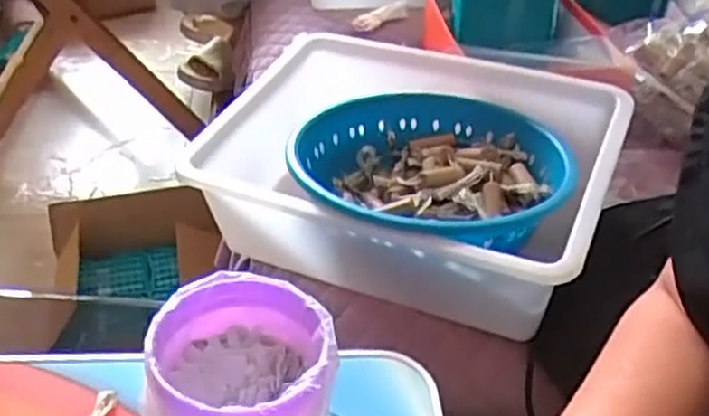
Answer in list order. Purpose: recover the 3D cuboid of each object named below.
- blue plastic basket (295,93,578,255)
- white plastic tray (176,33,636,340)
[{"bbox_3d":[0.071,-0.033,0.699,0.258,0.076,0.259,5,38,1],"label":"blue plastic basket"},{"bbox_3d":[0.056,-0.032,0.723,0.355,0.135,0.289,16,40,15],"label":"white plastic tray"}]

